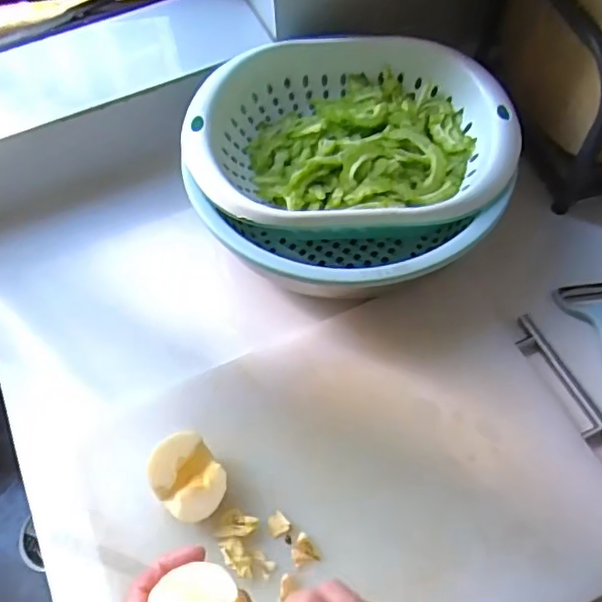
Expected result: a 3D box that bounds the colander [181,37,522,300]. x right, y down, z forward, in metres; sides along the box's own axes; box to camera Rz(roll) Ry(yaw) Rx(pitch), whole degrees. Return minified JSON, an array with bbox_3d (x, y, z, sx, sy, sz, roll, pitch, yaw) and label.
[{"bbox_3d":[0.047,-0.122,0.596,0.293,0.110,0.278,-4,60,0],"label":"colander"}]

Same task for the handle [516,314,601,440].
[{"bbox_3d":[0.238,0.077,0.540,0.028,0.010,0.147,-25,62,-11],"label":"handle"}]

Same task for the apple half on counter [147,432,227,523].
[{"bbox_3d":[-0.088,0.143,0.479,0.050,0.050,0.062,-35,65,-16],"label":"apple half on counter"}]

